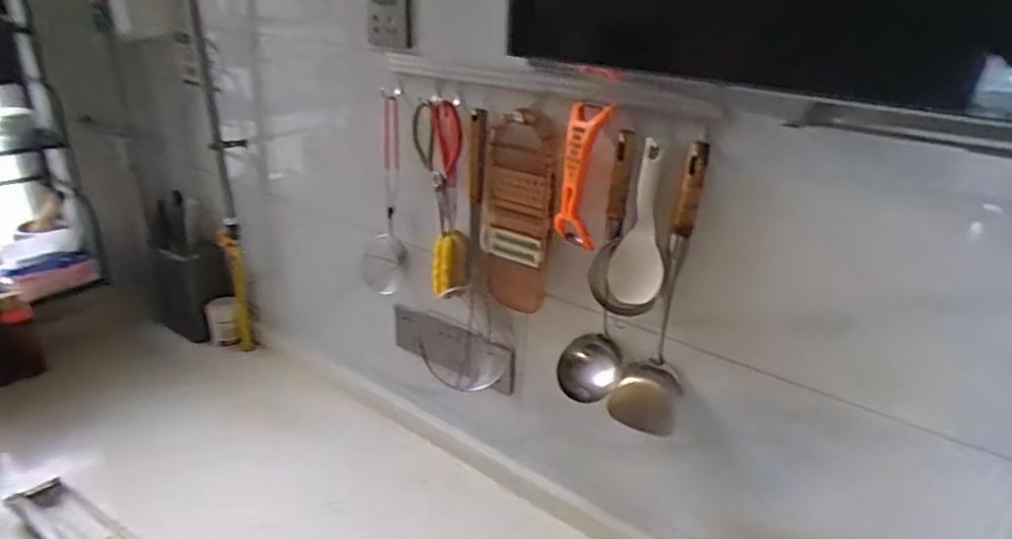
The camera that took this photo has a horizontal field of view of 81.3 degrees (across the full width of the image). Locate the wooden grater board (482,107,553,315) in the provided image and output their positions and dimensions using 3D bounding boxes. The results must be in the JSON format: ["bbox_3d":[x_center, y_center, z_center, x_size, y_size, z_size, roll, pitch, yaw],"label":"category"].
[{"bbox_3d":[0.016,-0.074,0.825,0.105,0.274,0.018,20,29,32],"label":"wooden grater board"}]

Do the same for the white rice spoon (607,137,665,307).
[{"bbox_3d":[0.163,-0.051,0.703,0.066,0.197,0.013,18,28,29],"label":"white rice spoon"}]

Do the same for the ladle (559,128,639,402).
[{"bbox_3d":[0.125,0.006,0.756,0.079,0.353,0.071,6,24,5],"label":"ladle"}]

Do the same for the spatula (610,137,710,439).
[{"bbox_3d":[0.192,0.034,0.721,0.080,0.372,0.048,10,25,14],"label":"spatula"}]

